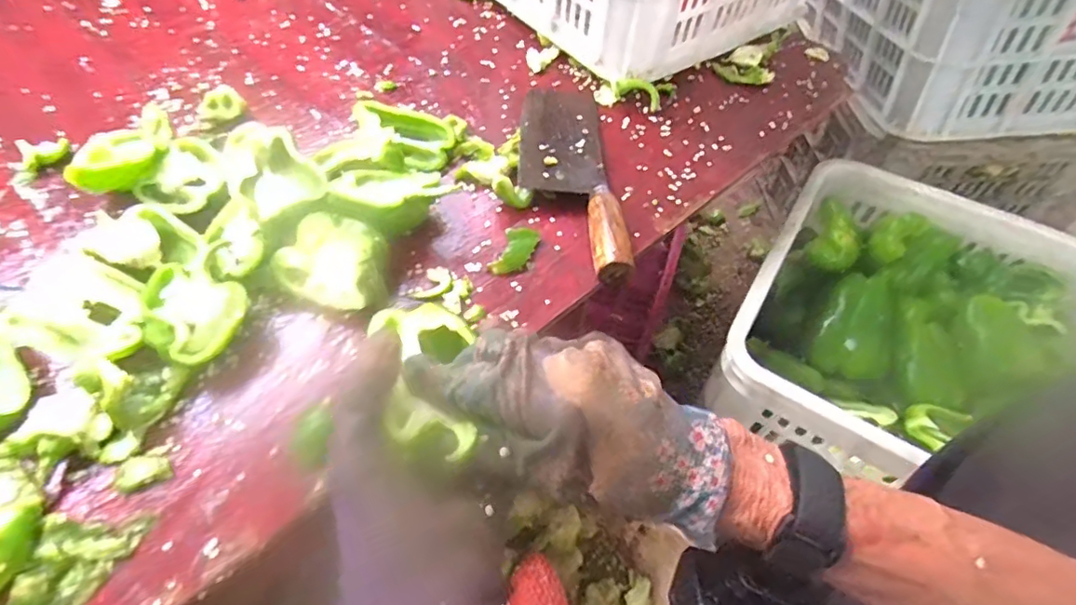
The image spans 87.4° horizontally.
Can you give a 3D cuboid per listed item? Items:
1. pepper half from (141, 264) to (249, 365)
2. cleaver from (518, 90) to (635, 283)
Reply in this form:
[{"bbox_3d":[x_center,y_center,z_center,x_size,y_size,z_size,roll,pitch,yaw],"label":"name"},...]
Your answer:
[{"bbox_3d":[-0.246,0.011,0.408,0.061,0.052,0.062,32,60,20],"label":"pepper half"},{"bbox_3d":[0.026,-0.126,0.522,0.082,0.029,0.271,-3,55,-3],"label":"cleaver"}]

